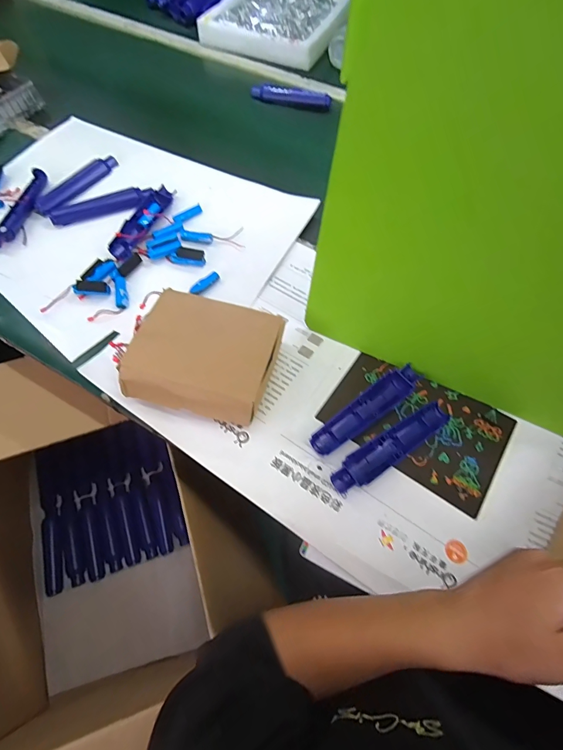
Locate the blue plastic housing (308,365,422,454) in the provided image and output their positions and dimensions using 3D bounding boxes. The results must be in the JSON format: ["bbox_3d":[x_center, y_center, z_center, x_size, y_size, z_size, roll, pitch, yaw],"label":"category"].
[{"bbox_3d":[0.112,0.041,0.481,0.175,0.025,0.037,-35,69,-16],"label":"blue plastic housing"}]

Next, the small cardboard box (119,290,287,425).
[{"bbox_3d":[-0.096,-0.021,0.483,0.167,0.063,0.145,14,64,6],"label":"small cardboard box"}]

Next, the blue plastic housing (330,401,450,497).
[{"bbox_3d":[0.134,0.087,0.457,0.170,0.020,0.036,-30,68,-15],"label":"blue plastic housing"}]

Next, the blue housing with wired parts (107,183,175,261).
[{"bbox_3d":[-0.229,-0.257,0.613,0.043,0.026,0.165,22,65,10],"label":"blue housing with wired parts"}]

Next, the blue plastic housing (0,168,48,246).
[{"bbox_3d":[-0.437,-0.280,0.629,0.029,0.015,0.176,9,64,3],"label":"blue plastic housing"}]

